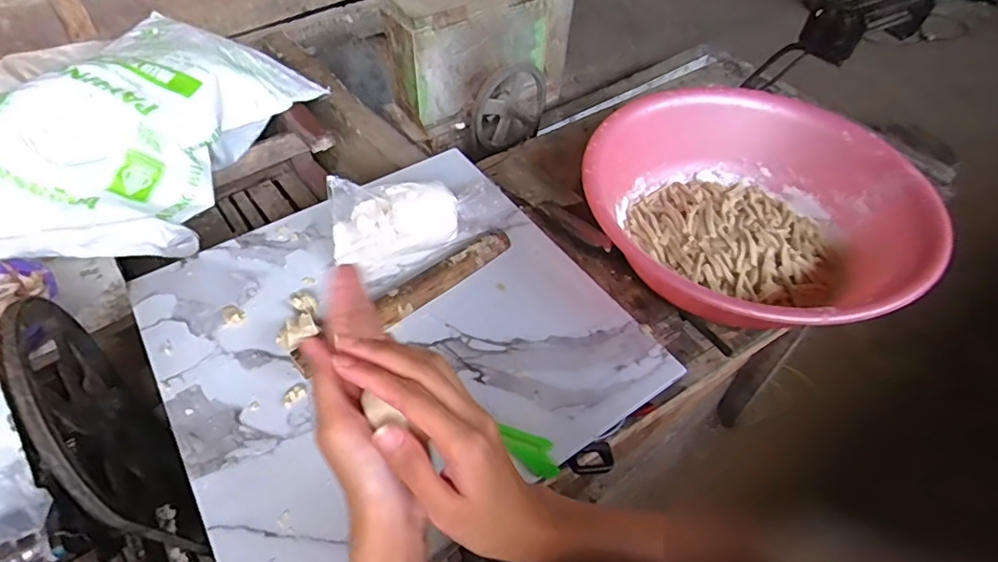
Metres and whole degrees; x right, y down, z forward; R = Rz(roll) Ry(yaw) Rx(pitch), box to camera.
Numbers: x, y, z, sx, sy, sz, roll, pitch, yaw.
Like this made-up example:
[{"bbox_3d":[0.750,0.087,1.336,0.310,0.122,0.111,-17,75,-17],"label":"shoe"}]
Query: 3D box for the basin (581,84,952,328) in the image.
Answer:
[{"bbox_3d":[0.309,-0.087,0.694,0.377,0.124,0.386,2,50,-2],"label":"basin"}]

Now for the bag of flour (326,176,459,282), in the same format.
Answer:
[{"bbox_3d":[-0.130,-0.078,0.692,0.165,0.106,0.065,-14,52,-15],"label":"bag of flour"}]

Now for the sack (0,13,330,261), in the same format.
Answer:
[{"bbox_3d":[-0.692,-0.300,1.049,0.398,0.188,0.665,14,50,8],"label":"sack"}]

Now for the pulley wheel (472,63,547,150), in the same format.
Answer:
[{"bbox_3d":[0.028,-0.376,1.188,0.190,0.159,0.065,-50,45,8],"label":"pulley wheel"}]

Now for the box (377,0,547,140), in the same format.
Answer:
[{"bbox_3d":[-0.070,-0.518,1.181,0.343,0.240,0.148,-32,59,-27],"label":"box"}]

